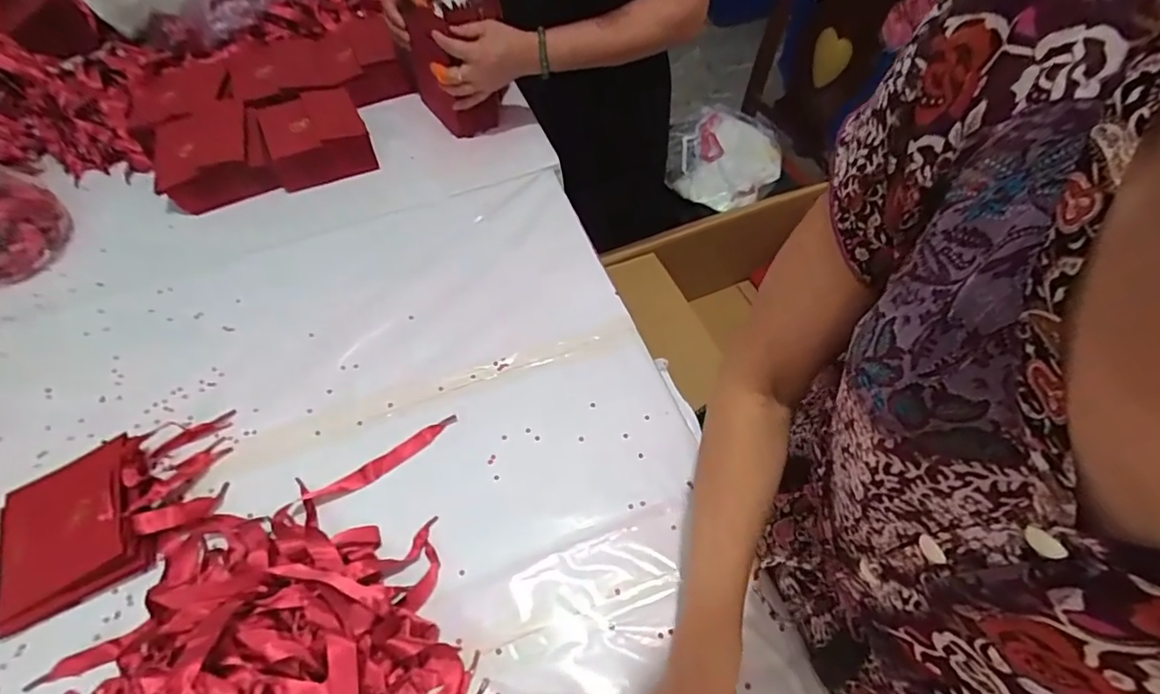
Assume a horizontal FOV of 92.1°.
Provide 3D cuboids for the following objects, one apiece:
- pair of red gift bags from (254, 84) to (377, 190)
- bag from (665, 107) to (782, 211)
[{"bbox_3d":[-0.420,-0.339,0.894,0.151,0.061,0.168,-23,58,-12],"label":"pair of red gift bags"},{"bbox_3d":[0.332,-0.439,1.294,0.254,0.048,0.309,6,58,6],"label":"bag"}]

